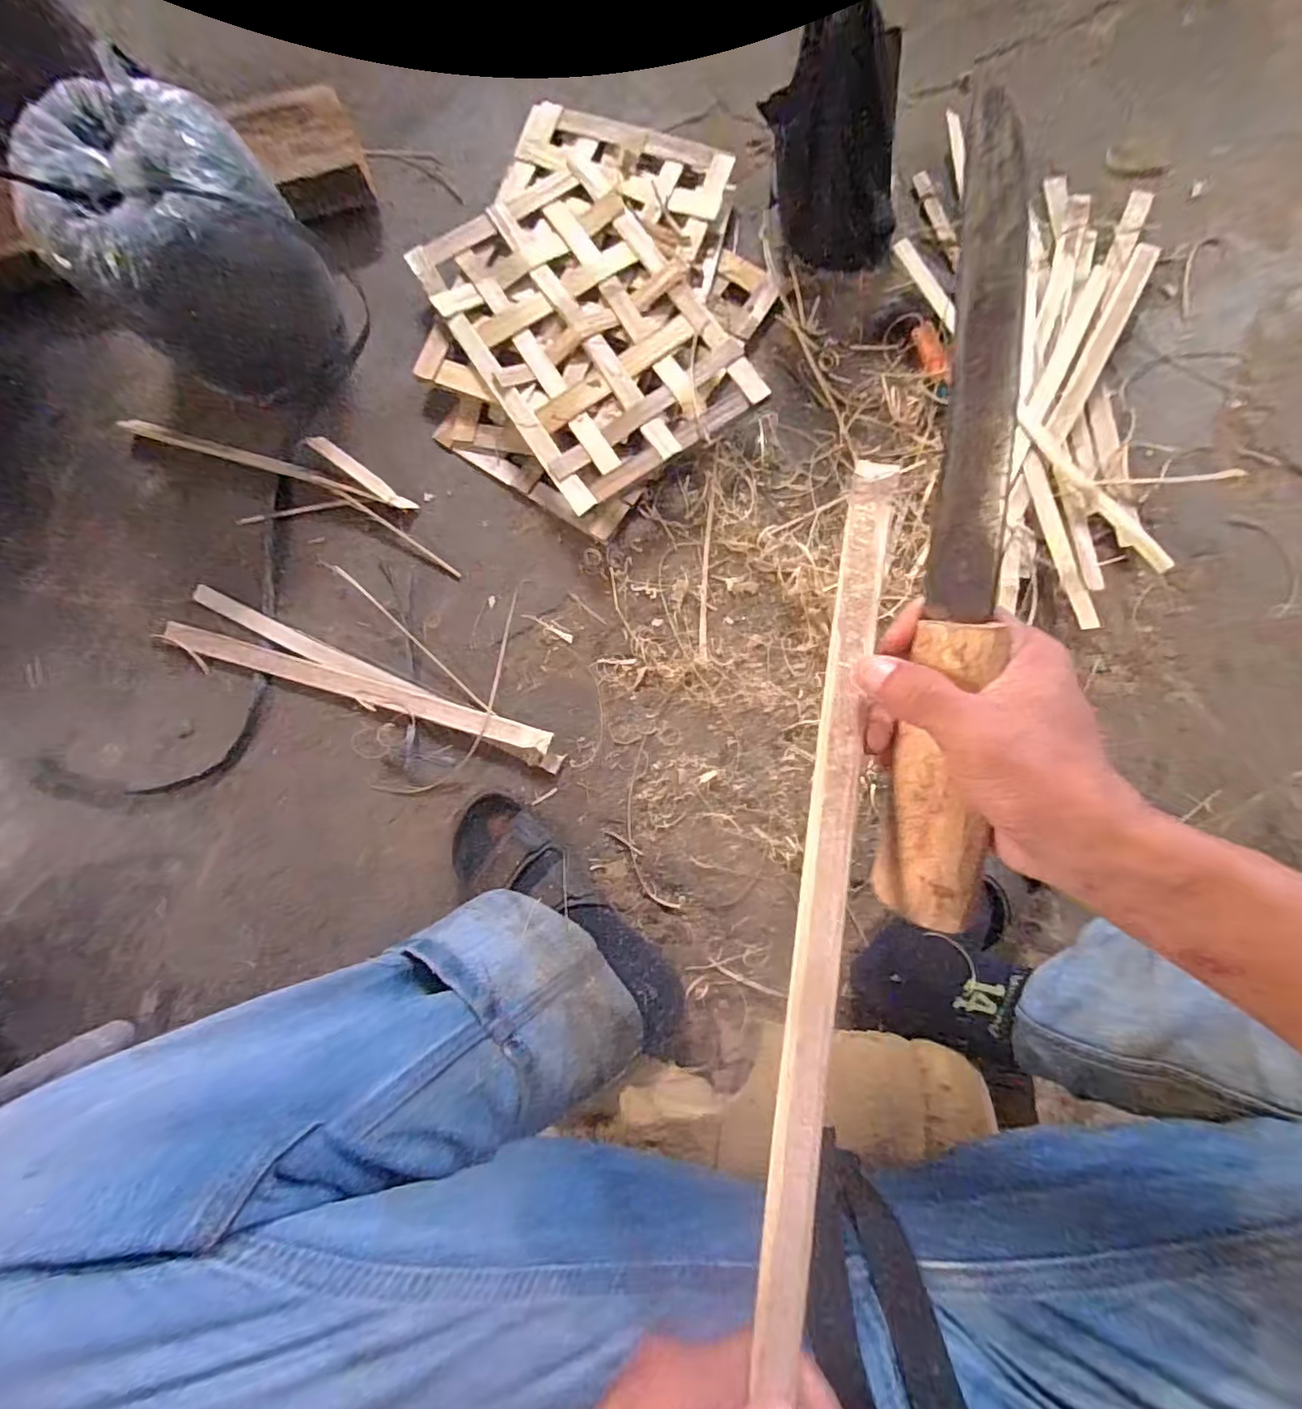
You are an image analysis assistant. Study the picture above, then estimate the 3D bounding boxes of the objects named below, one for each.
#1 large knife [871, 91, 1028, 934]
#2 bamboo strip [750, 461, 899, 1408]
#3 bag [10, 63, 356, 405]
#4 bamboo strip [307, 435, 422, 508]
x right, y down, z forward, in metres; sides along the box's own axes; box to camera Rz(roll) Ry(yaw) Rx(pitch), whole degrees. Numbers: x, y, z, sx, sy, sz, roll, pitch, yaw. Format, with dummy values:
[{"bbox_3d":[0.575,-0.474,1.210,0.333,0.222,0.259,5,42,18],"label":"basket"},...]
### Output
[{"bbox_3d":[0.126,-0.062,0.242,0.031,0.031,0.308,3,97,0],"label":"large knife"},{"bbox_3d":[0.070,0.088,0.239,0.019,0.009,0.401,10,79,1],"label":"bamboo strip"},{"bbox_3d":[-0.407,-0.403,0.554,0.183,0.186,0.186,-43,85,-4],"label":"bag"},{"bbox_3d":[-0.301,-0.240,0.623,0.118,0.010,0.016,35,86,-11],"label":"bamboo strip"}]

